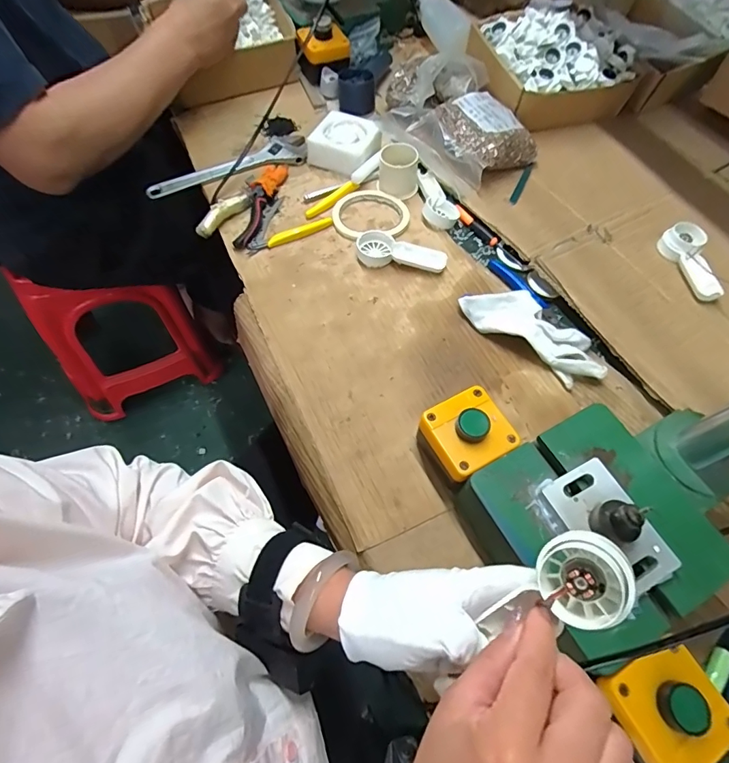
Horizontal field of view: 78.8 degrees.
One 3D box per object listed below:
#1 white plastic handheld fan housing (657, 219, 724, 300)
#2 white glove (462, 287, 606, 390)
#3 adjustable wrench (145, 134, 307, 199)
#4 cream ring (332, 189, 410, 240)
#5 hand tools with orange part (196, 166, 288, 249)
[{"bbox_3d":[0.402,-0.148,0.543,0.043,0.025,0.105,-3,60,-5],"label":"white plastic handheld fan housing"},{"bbox_3d":[0.188,-0.058,0.492,0.169,0.033,0.060,36,64,16],"label":"white glove"},{"bbox_3d":[-0.182,-0.298,0.619,0.234,0.012,0.060,-28,66,-18],"label":"adjustable wrench"},{"bbox_3d":[0.008,-0.226,0.592,0.100,0.010,0.095,1,60,-2],"label":"cream ring"},{"bbox_3d":[-0.157,-0.246,0.588,0.064,0.024,0.150,14,60,4],"label":"hand tools with orange part"}]

